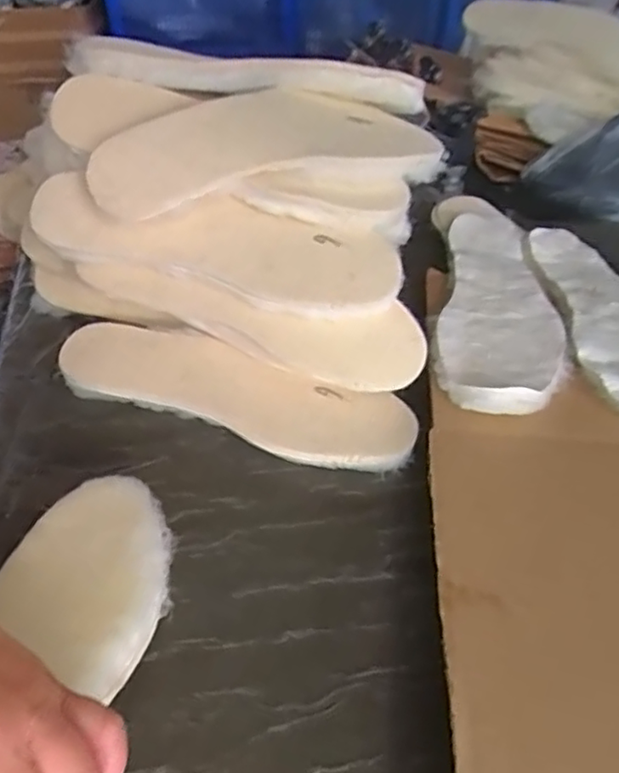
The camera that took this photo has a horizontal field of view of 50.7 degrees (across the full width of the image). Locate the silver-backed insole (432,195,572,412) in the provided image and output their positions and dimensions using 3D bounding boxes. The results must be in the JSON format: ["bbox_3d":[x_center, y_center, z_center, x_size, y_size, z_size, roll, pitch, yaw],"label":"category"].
[{"bbox_3d":[0.158,-0.088,0.568,0.095,0.018,0.322,3,40,8],"label":"silver-backed insole"}]

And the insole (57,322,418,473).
[{"bbox_3d":[-0.058,0.004,0.495,0.272,0.019,0.071,18,54,12],"label":"insole"}]

